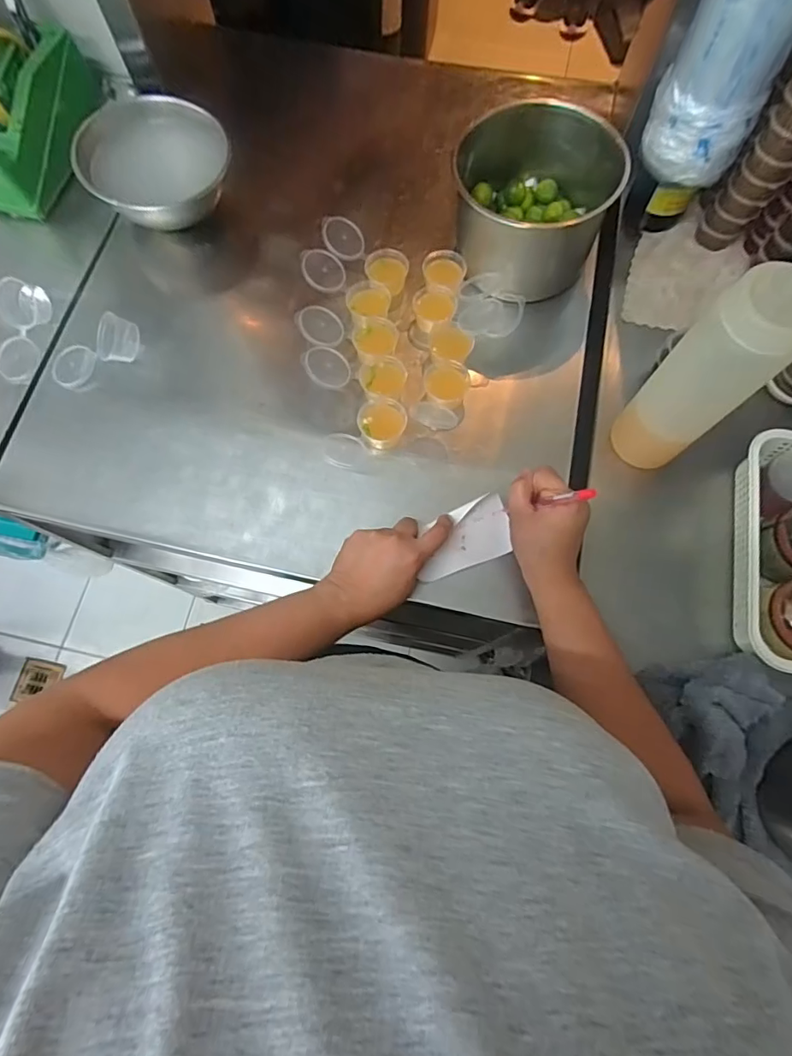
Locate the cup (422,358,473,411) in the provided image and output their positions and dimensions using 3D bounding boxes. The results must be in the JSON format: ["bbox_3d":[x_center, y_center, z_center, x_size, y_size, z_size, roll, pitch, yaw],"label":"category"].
[{"bbox_3d":[0.056,-0.158,0.547,0.049,0.029,0.042,13,74,4],"label":"cup"}]

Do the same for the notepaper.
[{"bbox_3d":[0.068,0.009,0.506,0.098,0.007,0.063,-19,74,-6],"label":"notepaper"}]

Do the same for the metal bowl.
[{"bbox_3d":[-0.294,-0.450,0.612,0.165,0.070,0.165,0,73,0],"label":"metal bowl"}]

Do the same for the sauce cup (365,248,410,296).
[{"bbox_3d":[-0.012,-0.304,0.606,0.050,0.041,0.048,0,73,0],"label":"sauce cup"}]

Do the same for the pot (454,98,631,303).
[{"bbox_3d":[0.150,-0.360,0.562,0.161,0.122,0.165,0,73,0],"label":"pot"}]

